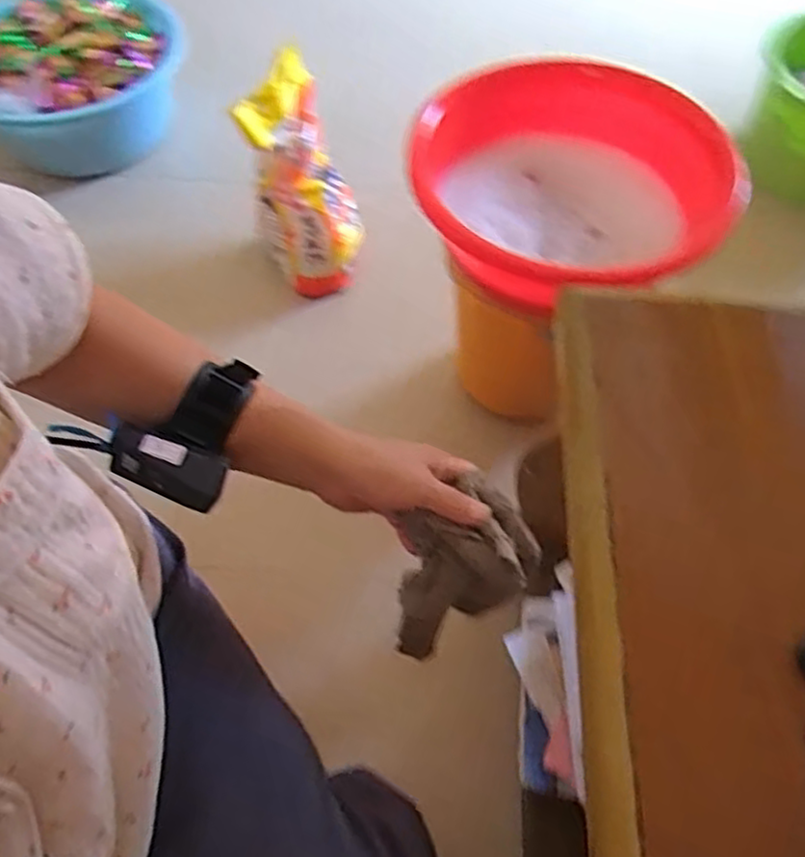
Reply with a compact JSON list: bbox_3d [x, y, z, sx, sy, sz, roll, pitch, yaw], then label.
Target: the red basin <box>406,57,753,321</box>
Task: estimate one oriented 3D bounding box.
[{"bbox_3d":[0.179,-0.301,0.822,0.373,0.140,0.362,0,60,0],"label":"red basin"}]

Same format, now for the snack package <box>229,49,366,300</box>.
[{"bbox_3d":[-0.166,-0.412,1.159,0.166,0.381,0.126,-17,25,-10],"label":"snack package"}]

